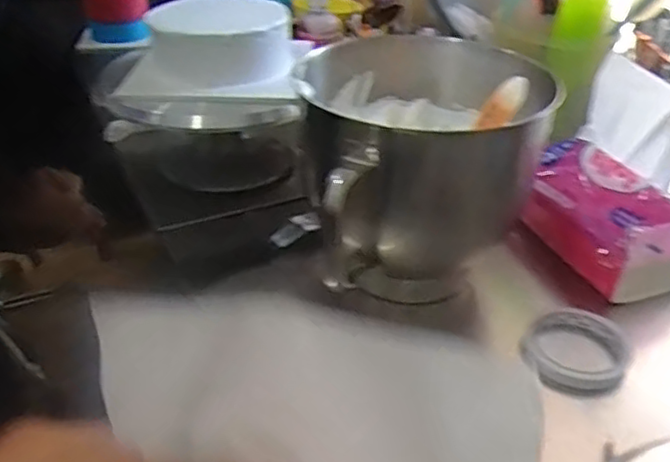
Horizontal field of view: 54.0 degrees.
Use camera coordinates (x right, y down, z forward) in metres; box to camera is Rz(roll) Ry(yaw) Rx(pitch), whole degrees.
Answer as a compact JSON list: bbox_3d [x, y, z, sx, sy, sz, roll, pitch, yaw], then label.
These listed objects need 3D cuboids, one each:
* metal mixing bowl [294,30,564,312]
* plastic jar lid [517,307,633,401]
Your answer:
[{"bbox_3d":[0.071,-0.063,0.657,0.214,0.218,0.255,-6,34,-12],"label":"metal mixing bowl"},{"bbox_3d":[0.225,0.110,0.607,0.104,0.021,0.092,-7,35,-13],"label":"plastic jar lid"}]

